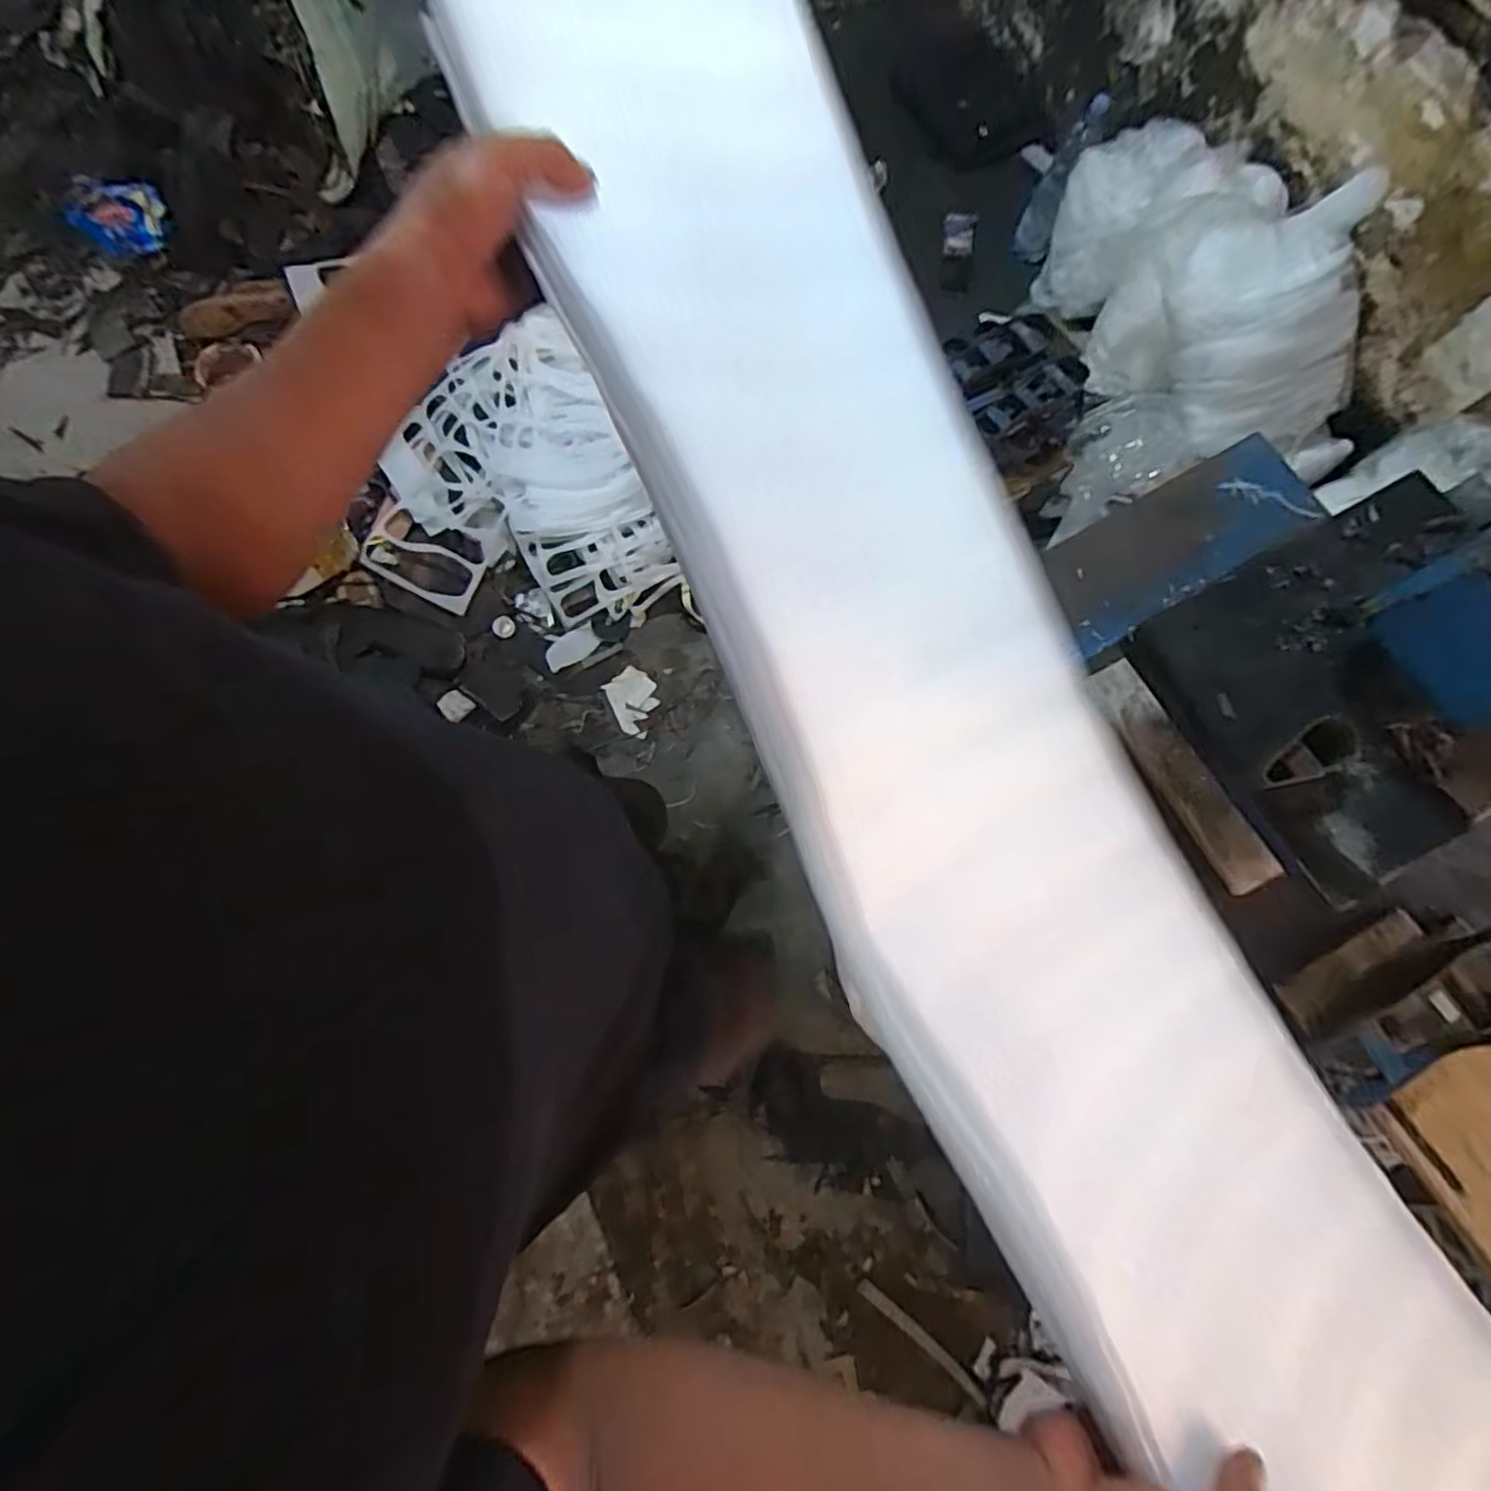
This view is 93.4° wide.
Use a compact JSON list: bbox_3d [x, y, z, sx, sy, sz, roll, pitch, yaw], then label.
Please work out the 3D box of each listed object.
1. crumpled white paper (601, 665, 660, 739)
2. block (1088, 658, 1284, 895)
[{"bbox_3d":[-0.228,-0.089,1.461,0.099,0.025,0.135,-26,79,-6],"label":"crumpled white paper"},{"bbox_3d":[0.392,0.025,0.633,0.038,0.027,0.224,-29,79,-6],"label":"block"}]

